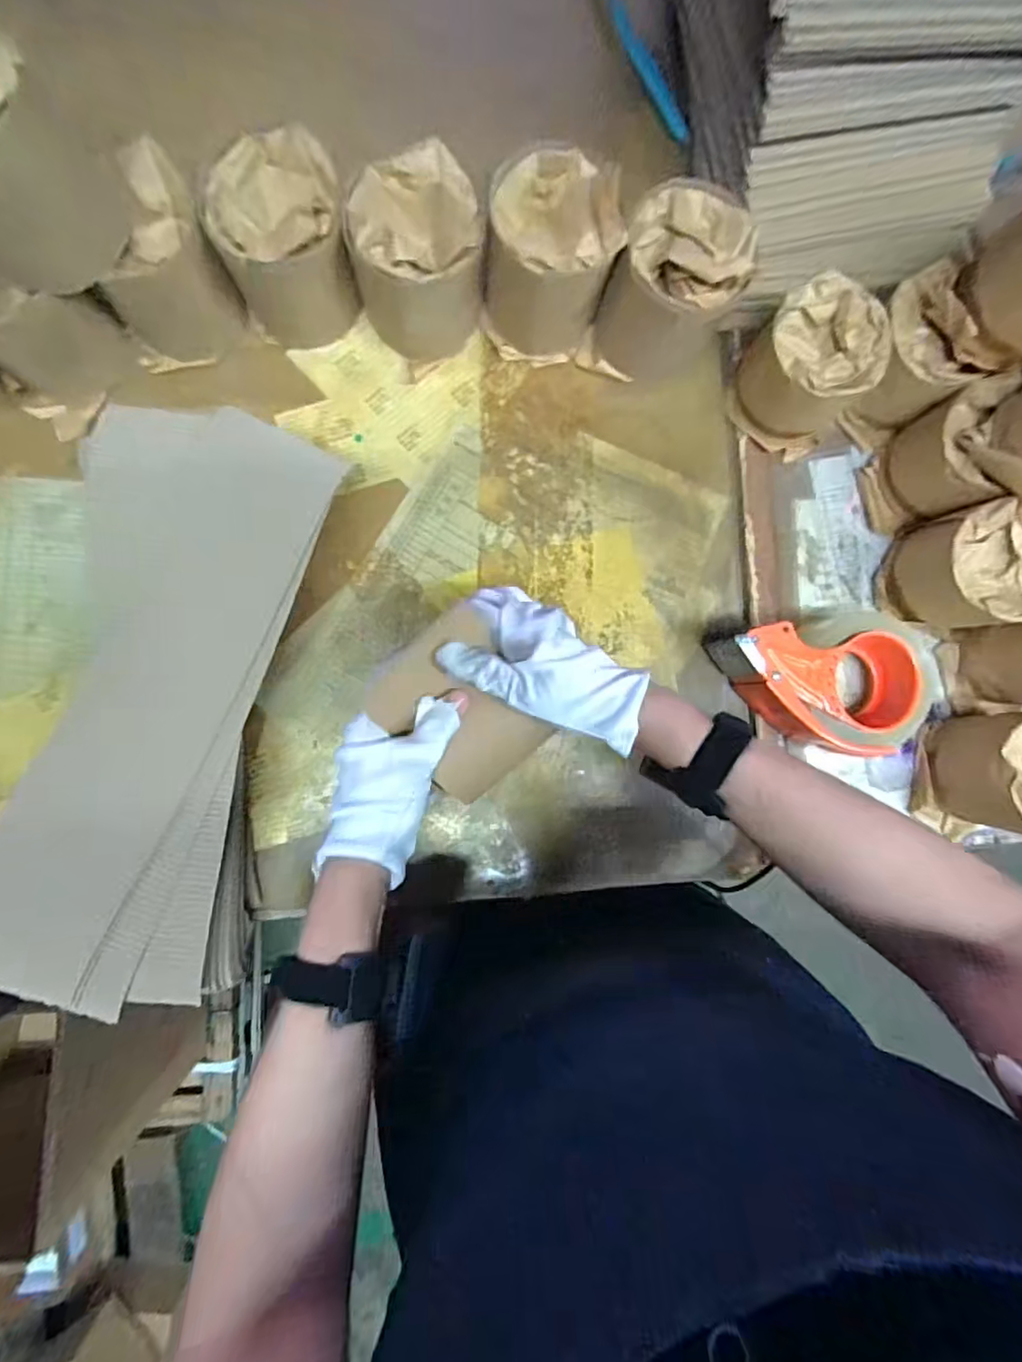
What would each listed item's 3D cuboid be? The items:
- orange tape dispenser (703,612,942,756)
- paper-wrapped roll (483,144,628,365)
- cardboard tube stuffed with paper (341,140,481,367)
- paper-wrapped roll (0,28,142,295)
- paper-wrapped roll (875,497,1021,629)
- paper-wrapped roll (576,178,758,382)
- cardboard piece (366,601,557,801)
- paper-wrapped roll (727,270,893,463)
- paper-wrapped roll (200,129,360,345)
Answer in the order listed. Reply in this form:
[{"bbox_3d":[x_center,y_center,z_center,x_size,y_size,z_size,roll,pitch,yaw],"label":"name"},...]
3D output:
[{"bbox_3d":[0.257,0.003,0.485,0.153,0.065,0.107,-8,89,-5],"label":"orange tape dispenser"},{"bbox_3d":[0.030,-0.329,0.453,0.095,0.109,0.106,8,88,-5],"label":"paper-wrapped roll"},{"bbox_3d":[-0.073,-0.320,0.445,0.090,0.104,0.084,0,88,-5],"label":"cardboard tube stuffed with paper"},{"bbox_3d":[-0.304,-0.307,0.342,0.089,0.102,0.095,0,88,-5],"label":"paper-wrapped roll"},{"bbox_3d":[0.377,-0.091,0.484,0.096,0.092,0.093,-7,89,-5],"label":"paper-wrapped roll"},{"bbox_3d":[0.125,-0.310,0.462,0.094,0.107,0.107,21,87,-4],"label":"paper-wrapped roll"},{"bbox_3d":[-0.033,0.021,0.399,0.089,0.011,0.114,-38,106,-8],"label":"cardboard piece"},{"bbox_3d":[0.238,-0.254,0.482,0.095,0.084,0.100,0,88,-5],"label":"paper-wrapped roll"},{"bbox_3d":[-0.168,-0.330,0.439,0.088,0.104,0.088,0,88,-5],"label":"paper-wrapped roll"}]

